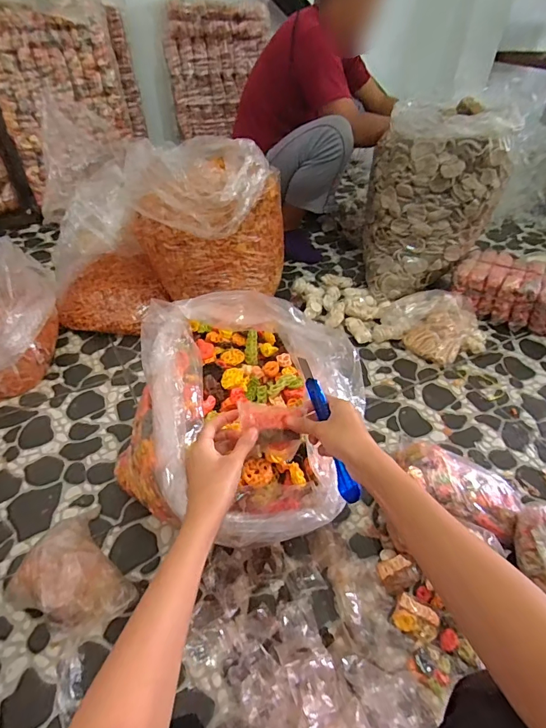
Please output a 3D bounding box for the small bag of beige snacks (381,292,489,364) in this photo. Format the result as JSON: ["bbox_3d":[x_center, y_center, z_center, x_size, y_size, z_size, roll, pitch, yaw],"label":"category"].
[{"bbox_3d":[0.476,-0.122,1.230,0.299,0.115,0.215,25,48,22],"label":"small bag of beige snacks"}]

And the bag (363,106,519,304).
[{"bbox_3d":[0.450,-0.461,1.193,0.307,0.456,0.232,-2,44,-4],"label":"bag"}]

